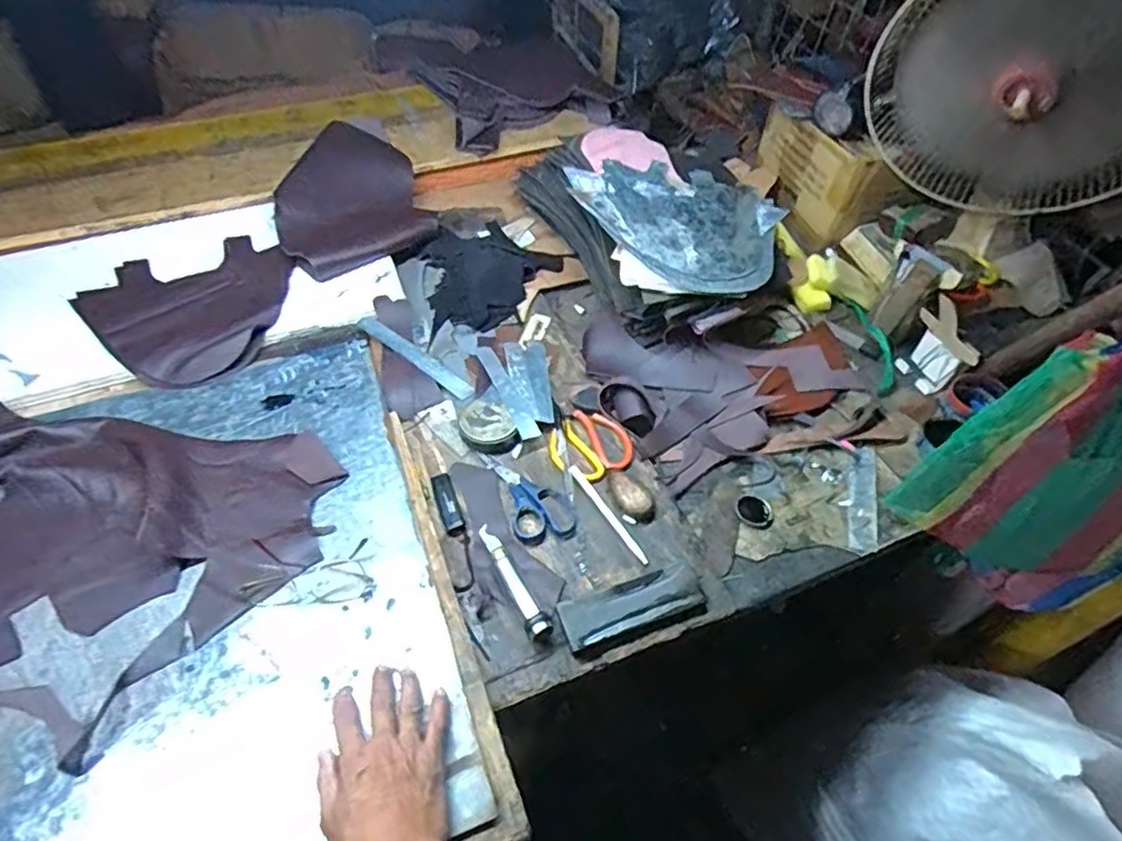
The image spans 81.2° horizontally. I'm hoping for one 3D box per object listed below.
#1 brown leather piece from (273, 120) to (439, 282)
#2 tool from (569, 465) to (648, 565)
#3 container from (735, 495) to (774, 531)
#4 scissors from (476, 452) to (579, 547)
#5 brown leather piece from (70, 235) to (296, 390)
[{"bbox_3d":[-0.340,-0.360,1.052,0.237,0.026,0.303,-17,67,-28],"label":"brown leather piece"},{"bbox_3d":[0.053,0.105,0.749,0.012,0.006,0.145,-27,57,-21],"label":"tool"},{"bbox_3d":[0.231,0.110,0.783,0.038,0.014,0.046,-37,61,-26],"label":"container"},{"bbox_3d":[-0.037,0.085,0.772,0.071,0.010,0.146,-18,55,-15],"label":"scissors"},{"bbox_3d":[-0.519,-0.172,0.945,0.295,0.027,0.262,37,60,24],"label":"brown leather piece"}]

